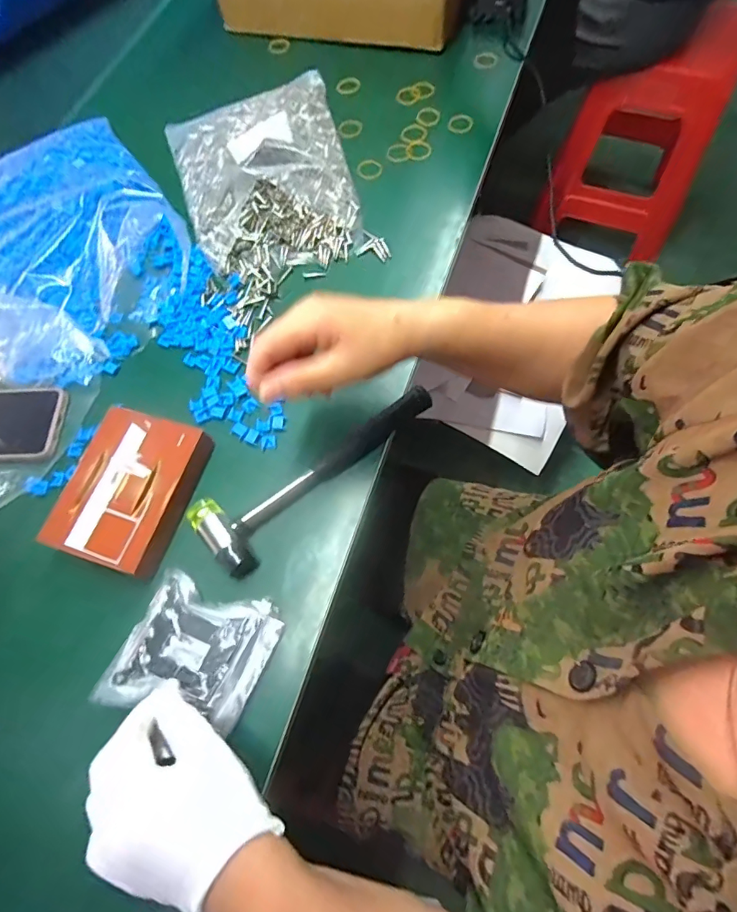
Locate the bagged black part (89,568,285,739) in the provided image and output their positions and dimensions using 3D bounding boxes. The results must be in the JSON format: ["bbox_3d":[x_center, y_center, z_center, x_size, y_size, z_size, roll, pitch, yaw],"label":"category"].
[{"bbox_3d":[-0.141,0.154,0.373,0.119,0.012,0.100,14,67,9],"label":"bagged black part"}]

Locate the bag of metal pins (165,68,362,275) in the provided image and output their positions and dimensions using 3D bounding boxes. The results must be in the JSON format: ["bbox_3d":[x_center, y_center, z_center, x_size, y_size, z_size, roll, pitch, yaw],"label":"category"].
[{"bbox_3d":[-0.134,-0.359,0.564,0.212,0.064,0.307,-15,66,-3],"label":"bag of metal pins"}]

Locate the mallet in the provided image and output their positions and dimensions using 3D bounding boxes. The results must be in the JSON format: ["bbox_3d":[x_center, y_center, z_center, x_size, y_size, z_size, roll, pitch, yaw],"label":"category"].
[{"bbox_3d":[-0.040,0.008,0.434,0.251,0.026,0.072,-36,69,-12],"label":"mallet"}]

